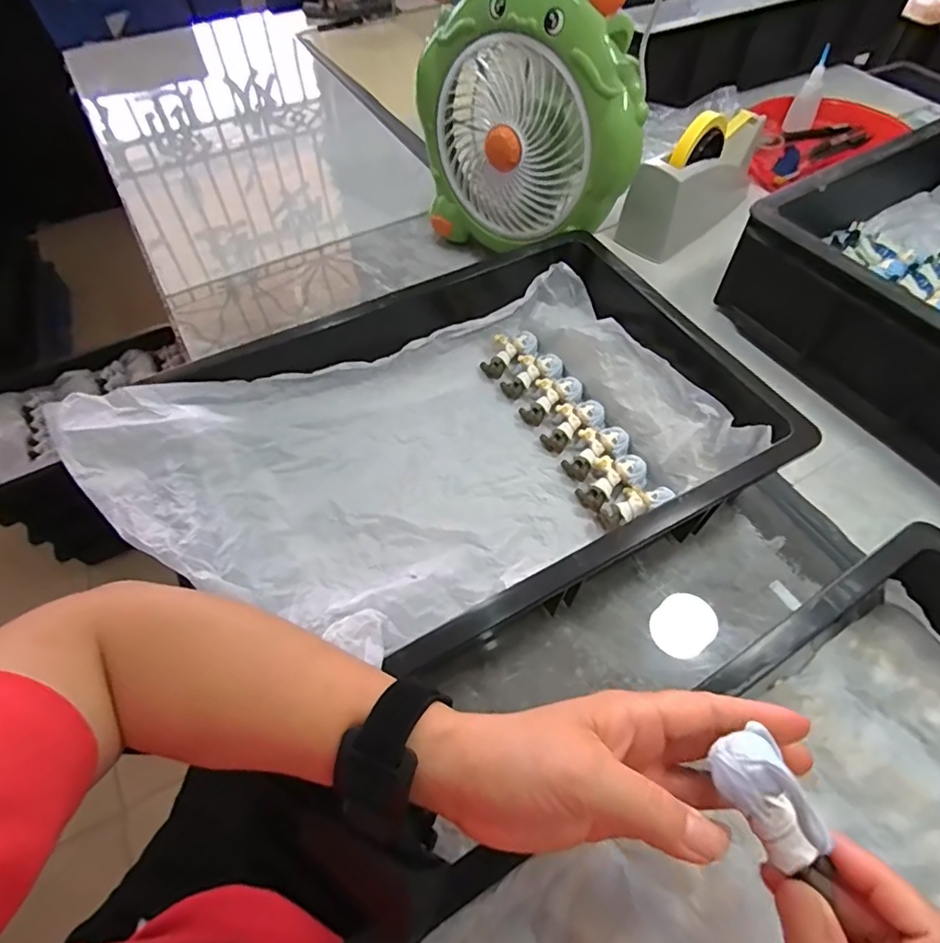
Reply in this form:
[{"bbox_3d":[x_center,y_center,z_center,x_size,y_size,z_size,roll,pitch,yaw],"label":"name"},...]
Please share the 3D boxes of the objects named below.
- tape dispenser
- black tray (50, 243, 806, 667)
[{"bbox_3d":[0.286,-0.373,0.675,0.212,0.122,0.075,-39,64,-22],"label":"tape dispenser"},{"bbox_3d":[-0.012,-0.029,0.457,0.500,0.097,0.345,-29,61,-18],"label":"black tray"}]

